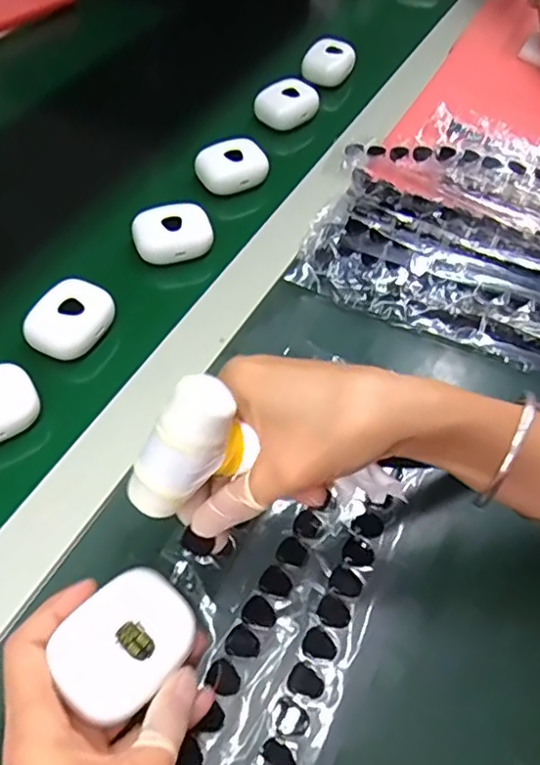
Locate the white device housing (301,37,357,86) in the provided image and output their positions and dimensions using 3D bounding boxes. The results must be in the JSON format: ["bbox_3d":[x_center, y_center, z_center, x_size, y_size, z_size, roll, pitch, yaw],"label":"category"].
[{"bbox_3d":[0.059,-0.324,0.616,0.052,0.030,0.036,1,54,-1],"label":"white device housing"}]

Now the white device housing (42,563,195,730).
[{"bbox_3d":[-0.061,0.110,0.259,0.043,0.022,0.056,39,50,9],"label":"white device housing"}]

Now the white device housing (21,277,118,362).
[{"bbox_3d":[-0.136,-0.043,0.415,0.046,0.023,0.057,33,67,-3],"label":"white device housing"}]

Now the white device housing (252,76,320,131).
[{"bbox_3d":[0.016,-0.263,0.572,0.043,0.026,0.049,34,60,21],"label":"white device housing"}]

